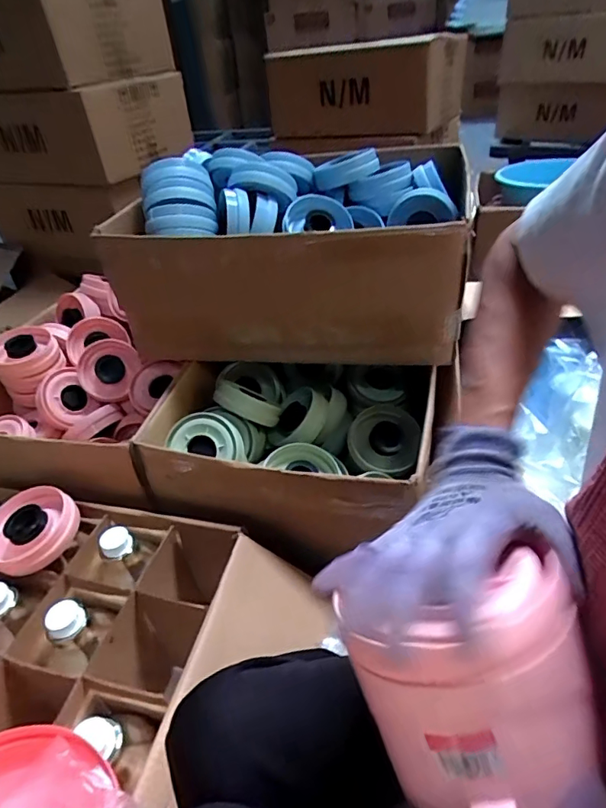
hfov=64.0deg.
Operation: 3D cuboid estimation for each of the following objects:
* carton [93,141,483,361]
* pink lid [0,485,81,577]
[{"bbox_3d":[-0.011,-0.306,0.948,0.620,0.302,0.431,4,39,11],"label":"carton"},{"bbox_3d":[-0.412,0.191,0.737,0.128,0.039,0.128,4,53,-6],"label":"pink lid"}]

